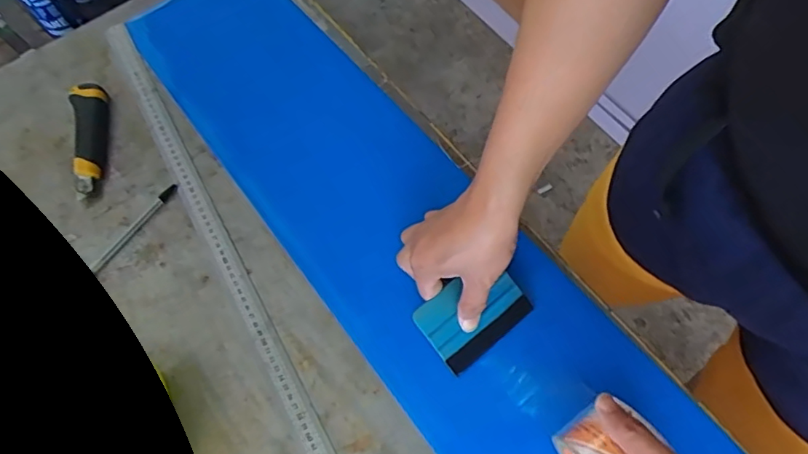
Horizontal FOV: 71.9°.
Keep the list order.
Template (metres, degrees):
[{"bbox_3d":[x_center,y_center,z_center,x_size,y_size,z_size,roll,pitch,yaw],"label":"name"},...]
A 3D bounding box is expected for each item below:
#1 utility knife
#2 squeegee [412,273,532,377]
[{"bbox_3d":[-0.369,-0.103,0.646,0.043,0.019,0.148,-12,63,-3],"label":"utility knife"},{"bbox_3d":[0.064,0.078,0.510,0.096,0.006,0.070,-39,98,-9],"label":"squeegee"}]

